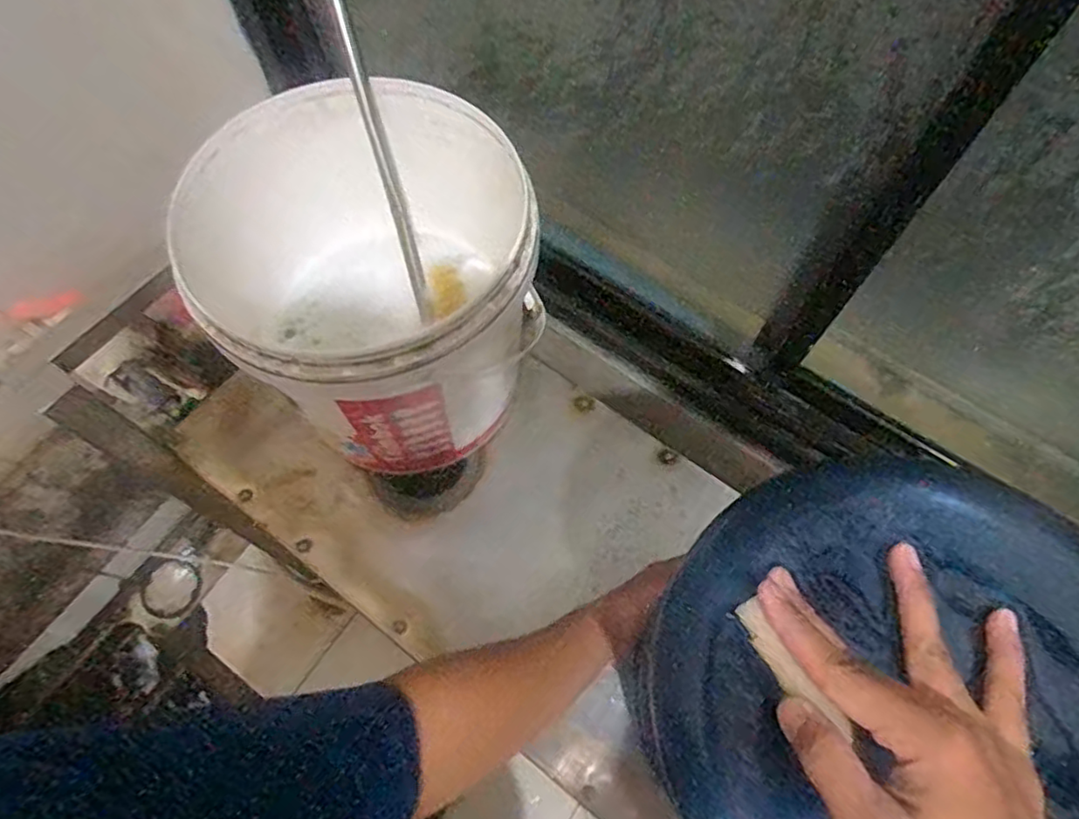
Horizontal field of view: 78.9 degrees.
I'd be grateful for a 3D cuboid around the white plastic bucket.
[{"bbox_3d":[-0.156,-0.112,0.697,0.288,0.309,0.299,0,68,1],"label":"white plastic bucket"}]

